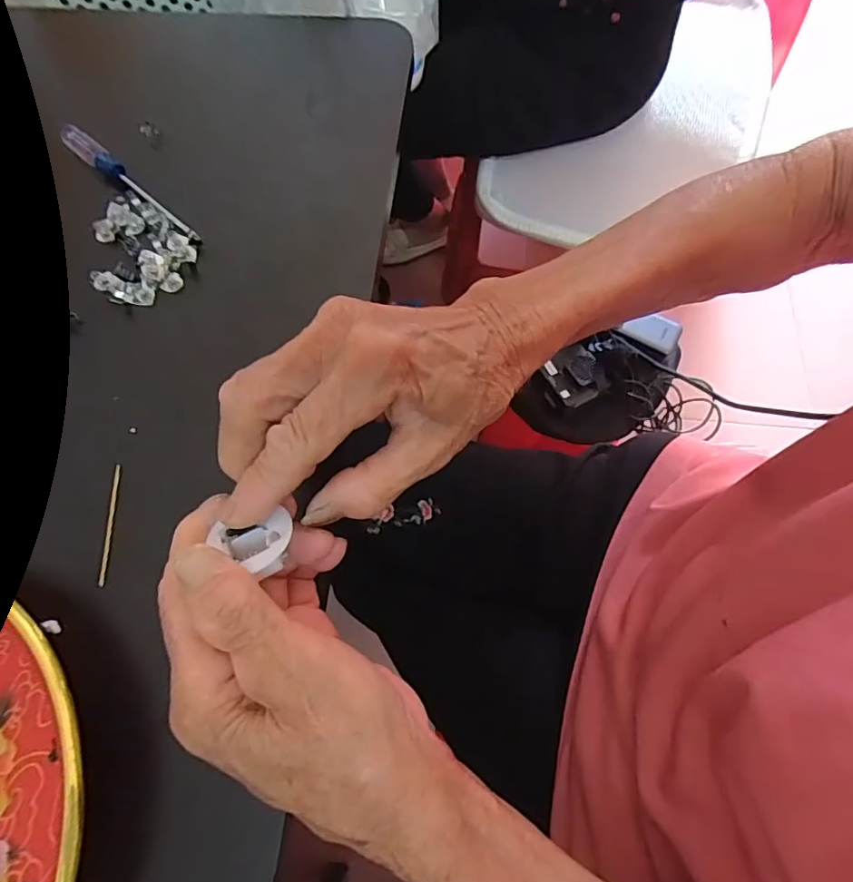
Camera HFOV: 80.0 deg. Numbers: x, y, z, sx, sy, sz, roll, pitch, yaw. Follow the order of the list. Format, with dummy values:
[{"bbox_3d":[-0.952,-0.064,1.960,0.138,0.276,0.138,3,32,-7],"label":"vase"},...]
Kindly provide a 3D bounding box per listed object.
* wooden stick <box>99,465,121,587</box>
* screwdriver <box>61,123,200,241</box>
[{"bbox_3d":[-0.151,0.039,0.242,0.004,0.004,0.057,-3,68,-1],"label":"wooden stick"},{"bbox_3d":[-0.184,-0.160,0.317,0.126,0.014,0.013,38,73,14],"label":"screwdriver"}]

